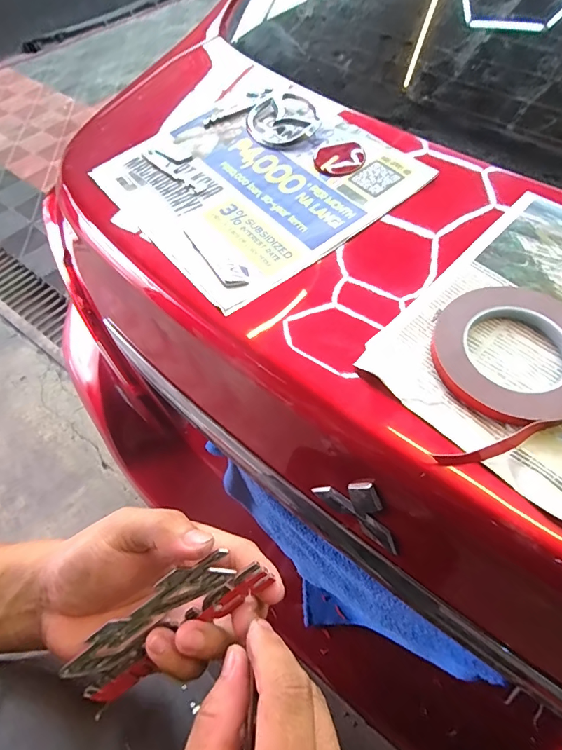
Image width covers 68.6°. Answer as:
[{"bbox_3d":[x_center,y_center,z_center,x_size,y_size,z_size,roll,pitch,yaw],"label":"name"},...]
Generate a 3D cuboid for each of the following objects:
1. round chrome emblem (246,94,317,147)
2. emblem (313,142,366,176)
[{"bbox_3d":[0.000,-0.314,0.504,0.081,0.012,0.100,-27,65,0],"label":"round chrome emblem"},{"bbox_3d":[0.067,-0.250,0.477,0.055,0.011,0.061,-3,56,0],"label":"emblem"}]

